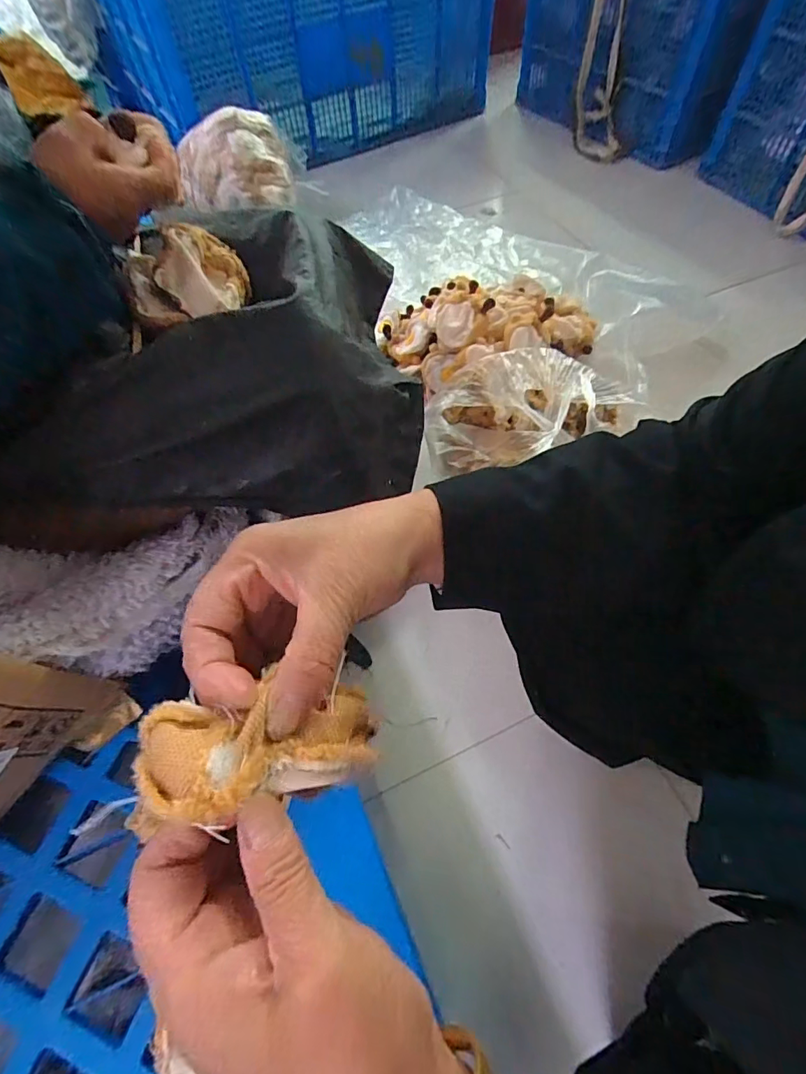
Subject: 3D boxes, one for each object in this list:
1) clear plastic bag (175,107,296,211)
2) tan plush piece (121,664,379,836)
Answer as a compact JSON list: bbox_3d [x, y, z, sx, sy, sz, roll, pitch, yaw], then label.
[{"bbox_3d":[-0.384,-0.825,1.062,0.260,0.138,0.175,-4,60,0],"label":"clear plastic bag"},{"bbox_3d":[-0.054,0.079,0.180,0.086,0.024,0.043,-1,59,-16],"label":"tan plush piece"}]

